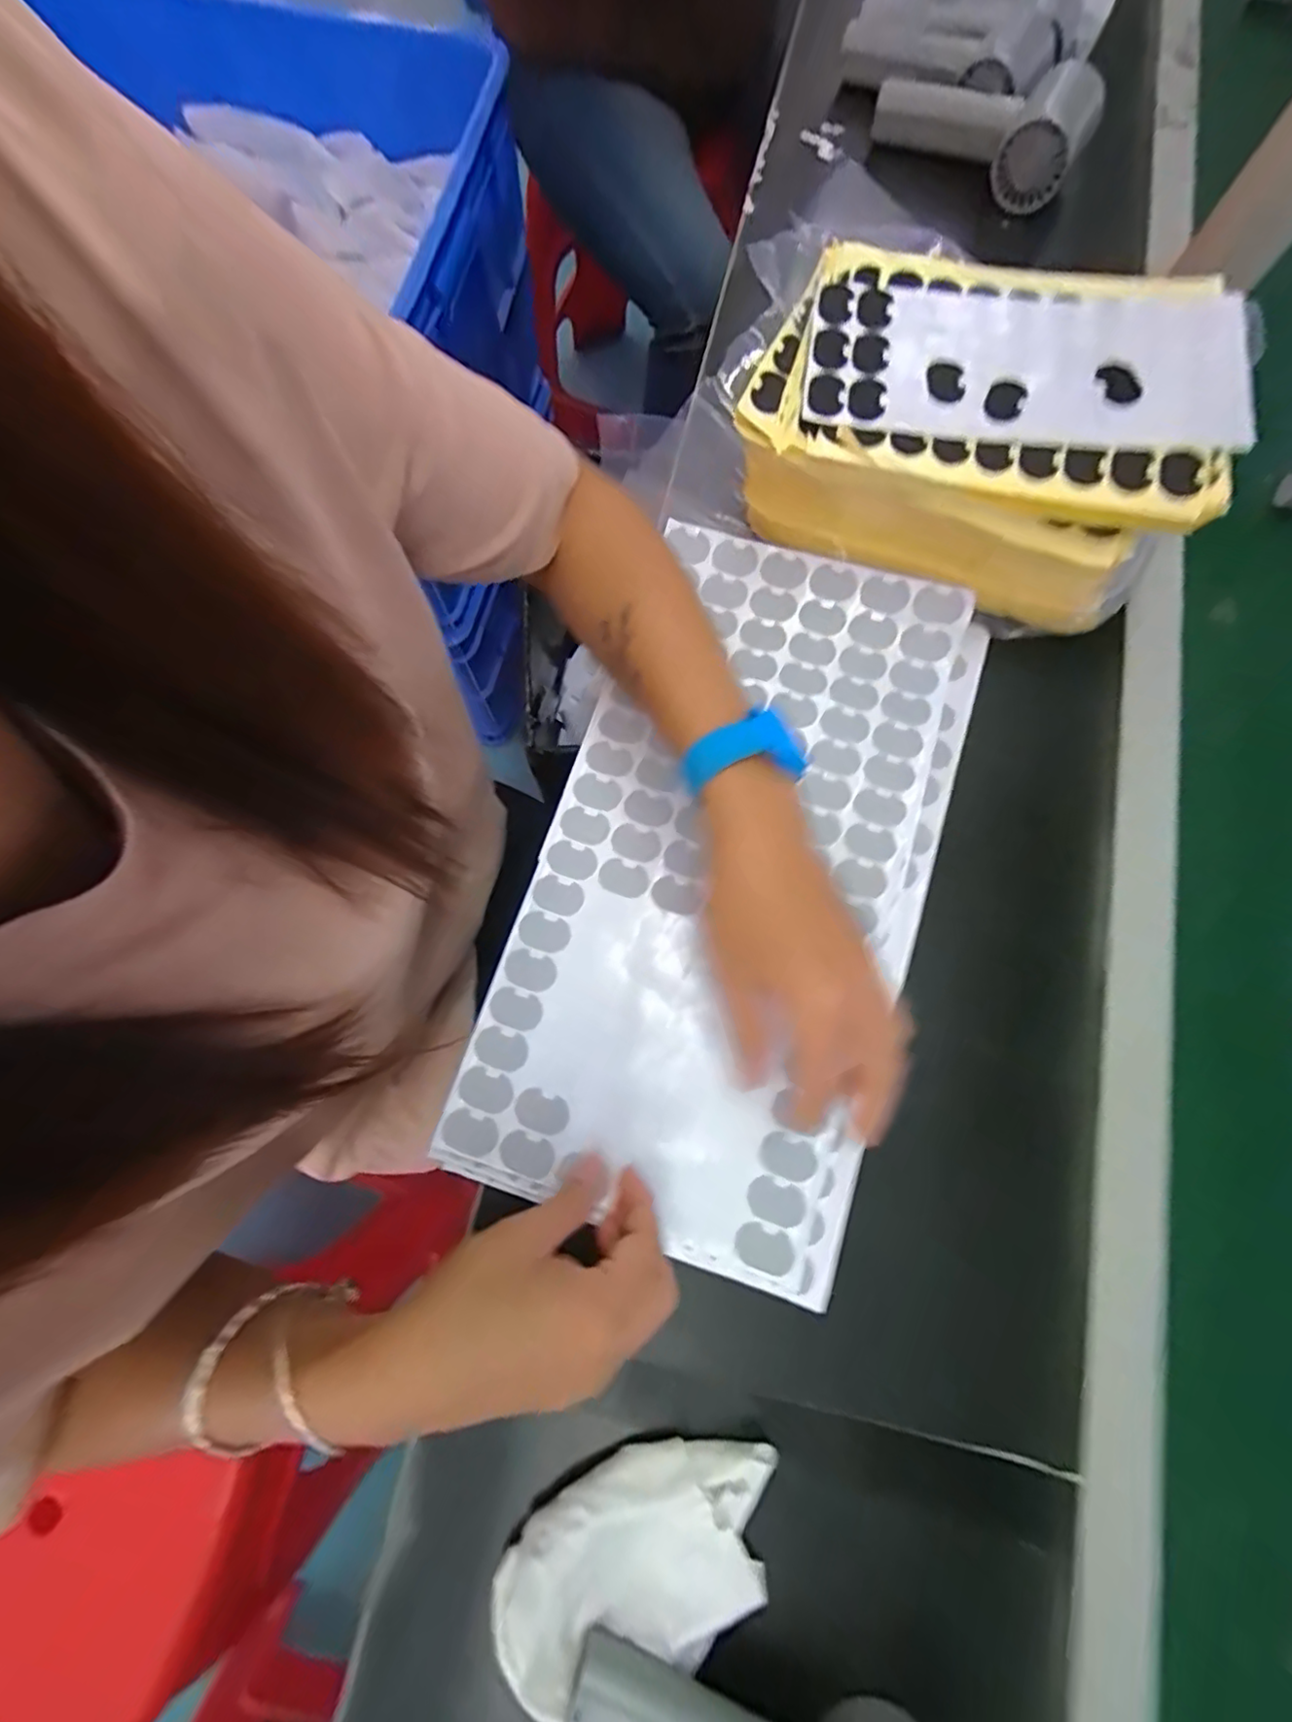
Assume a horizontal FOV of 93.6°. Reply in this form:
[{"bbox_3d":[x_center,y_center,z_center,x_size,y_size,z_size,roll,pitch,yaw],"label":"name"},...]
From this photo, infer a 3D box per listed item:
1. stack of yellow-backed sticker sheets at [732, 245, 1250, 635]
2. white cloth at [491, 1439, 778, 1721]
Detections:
[{"bbox_3d":[0.181,-0.249,0.358,0.242,0.099,0.171,15,77,2],"label":"stack of yellow-backed sticker sheets"},{"bbox_3d":[-0.002,0.311,0.269,0.126,0.013,0.079,-13,78,-5],"label":"white cloth"}]

